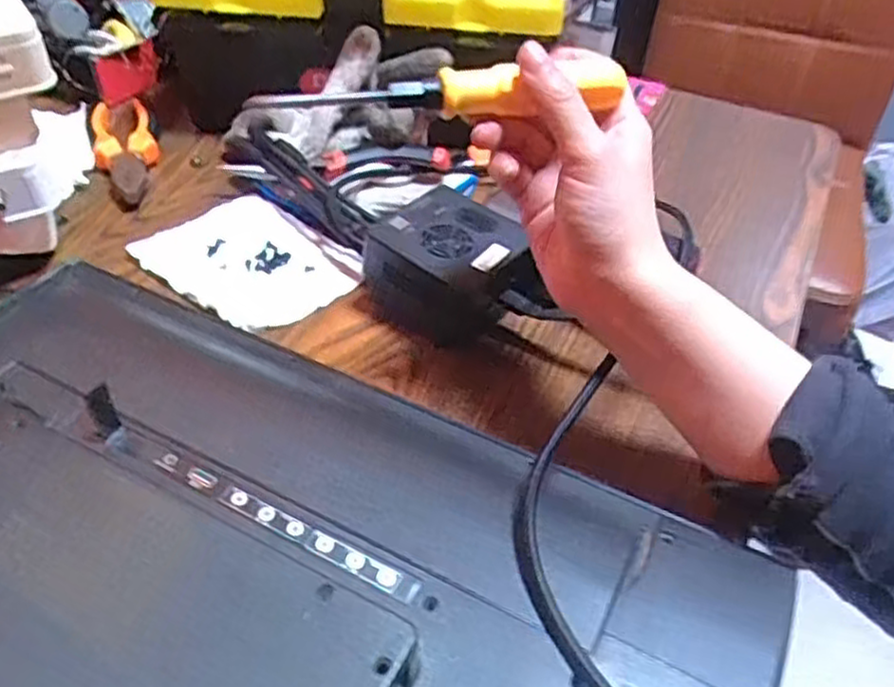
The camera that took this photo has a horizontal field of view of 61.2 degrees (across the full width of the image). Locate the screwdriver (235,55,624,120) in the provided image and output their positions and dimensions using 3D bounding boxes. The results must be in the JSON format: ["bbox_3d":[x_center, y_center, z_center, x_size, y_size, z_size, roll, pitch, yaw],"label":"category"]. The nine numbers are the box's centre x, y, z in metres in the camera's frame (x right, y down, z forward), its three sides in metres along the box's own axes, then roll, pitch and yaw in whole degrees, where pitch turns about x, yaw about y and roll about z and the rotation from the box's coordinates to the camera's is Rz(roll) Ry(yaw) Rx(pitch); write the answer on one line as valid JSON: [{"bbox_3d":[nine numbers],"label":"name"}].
[{"bbox_3d":[-0.002,-0.104,0.316,0.155,0.019,0.025,-5,40,-4],"label":"screwdriver"}]

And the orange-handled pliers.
[{"bbox_3d":[-0.244,-0.150,0.576,0.043,0.026,0.140,-14,45,-17],"label":"orange-handled pliers"}]

